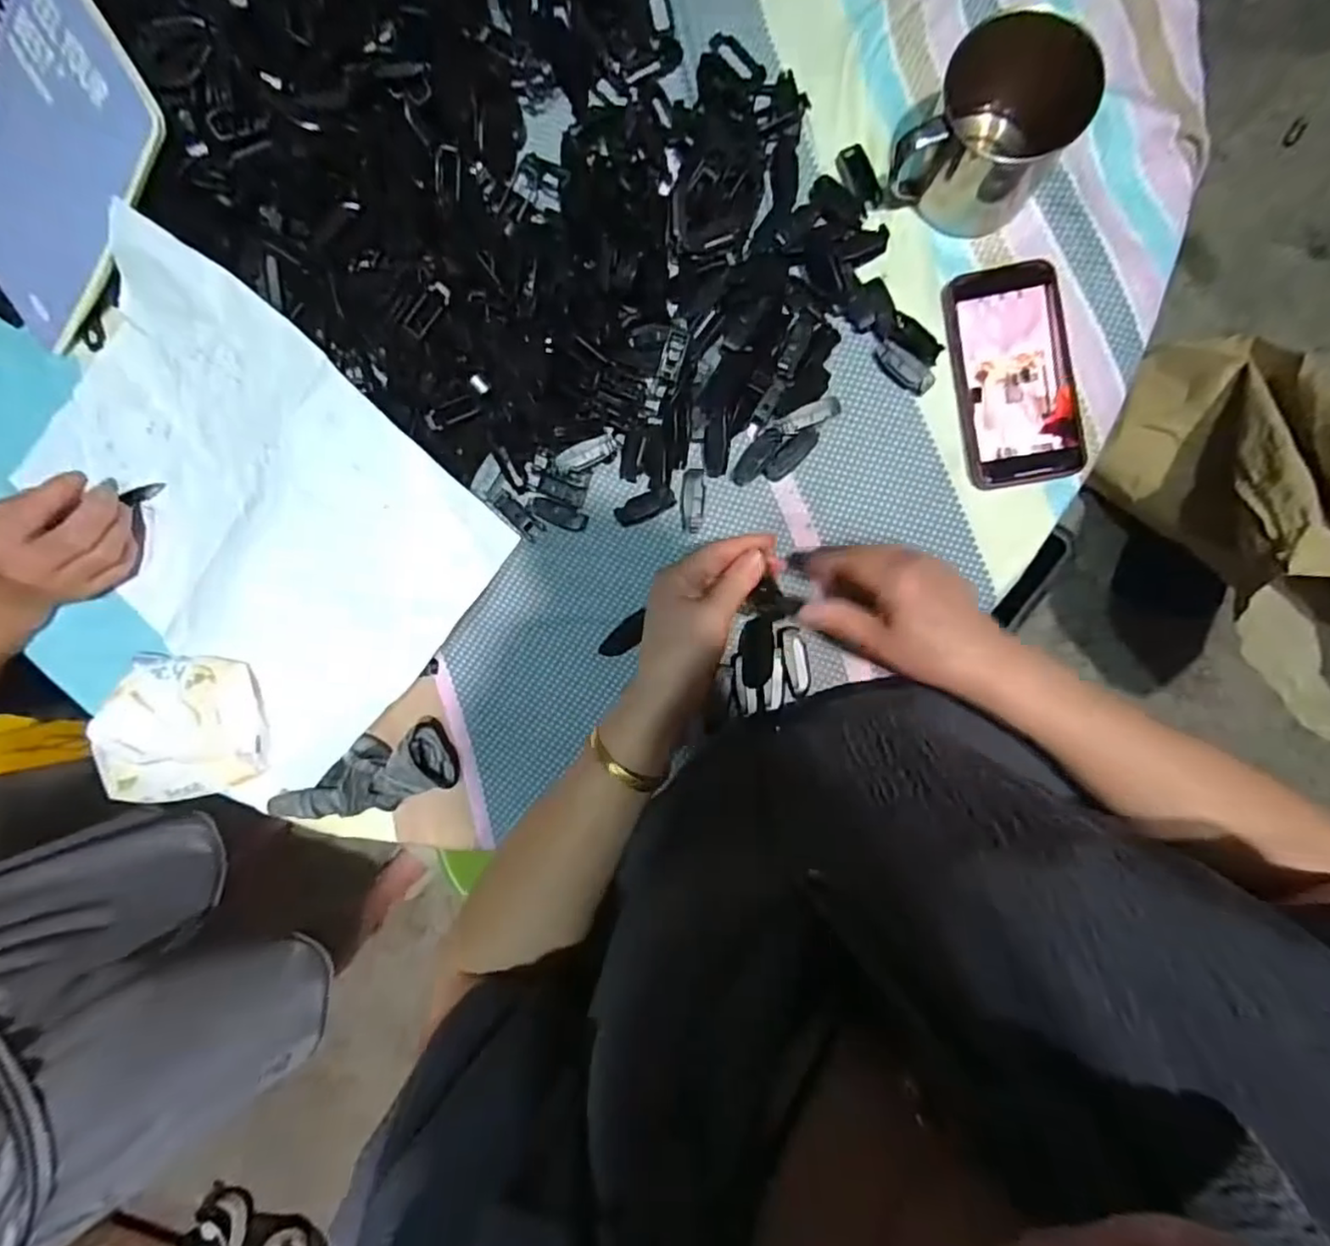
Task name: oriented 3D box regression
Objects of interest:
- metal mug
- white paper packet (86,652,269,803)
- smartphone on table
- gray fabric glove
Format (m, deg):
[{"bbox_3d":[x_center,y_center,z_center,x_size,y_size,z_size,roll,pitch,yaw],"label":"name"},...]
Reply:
[{"bbox_3d":[0.220,-0.331,0.433,0.095,0.087,0.085,37,96,4],"label":"metal mug"},{"bbox_3d":[-0.406,0.086,0.530,0.137,0.031,0.119,-6,91,7],"label":"white paper packet"},{"bbox_3d":[0.255,-0.181,0.466,0.080,0.013,0.155,-7,91,7],"label":"smartphone on table"},{"bbox_3d":[-0.249,0.125,0.516,0.154,0.044,0.060,-15,90,7],"label":"gray fabric glove"}]

